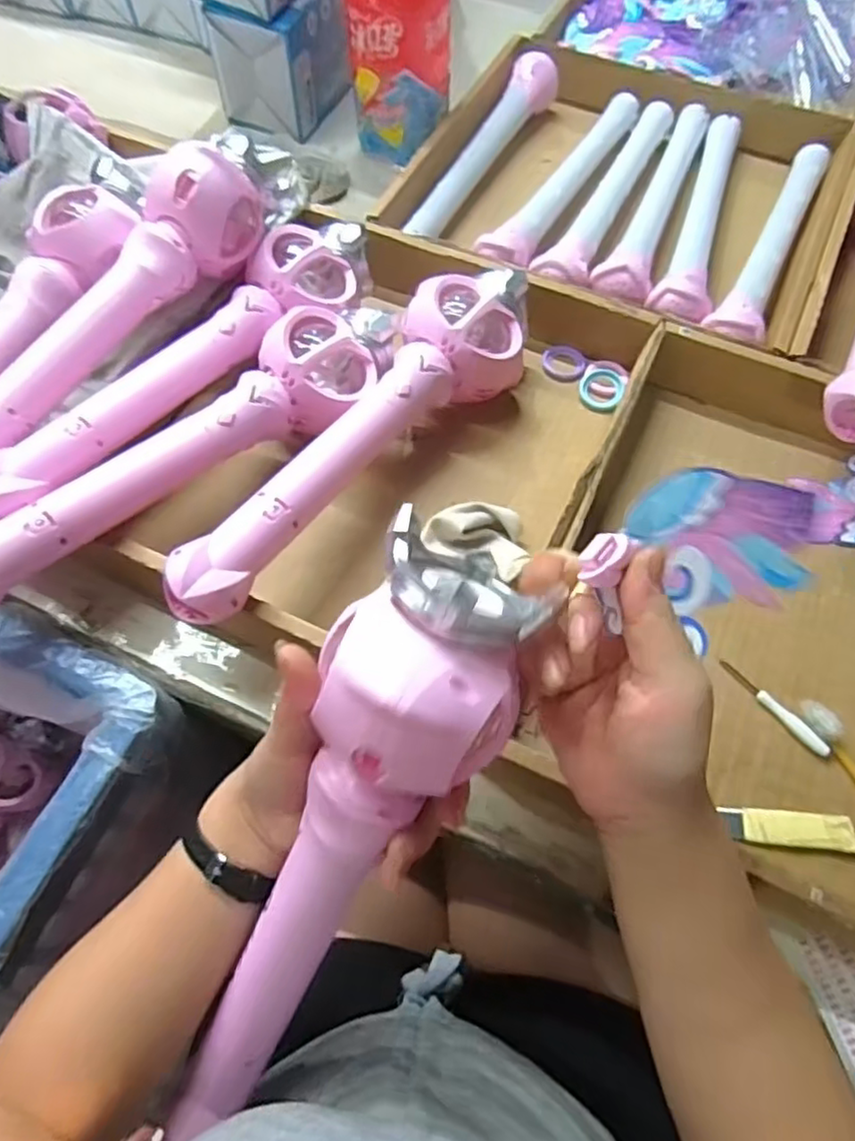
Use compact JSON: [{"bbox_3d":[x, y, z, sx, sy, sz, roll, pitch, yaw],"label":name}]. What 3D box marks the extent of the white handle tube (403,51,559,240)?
[{"bbox_3d":[0.056,-0.429,0.680,0.044,0.041,0.283,26,67,13],"label":"white handle tube"}]

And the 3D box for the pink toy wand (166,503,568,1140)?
[{"bbox_3d":[-0.041,0.127,0.302,0.077,0.316,0.054,29,24,14],"label":"pink toy wand"}]

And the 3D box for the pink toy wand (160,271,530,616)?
[{"bbox_3d":[-0.027,-0.100,0.476,0.087,0.079,0.365,26,67,13],"label":"pink toy wand"}]

